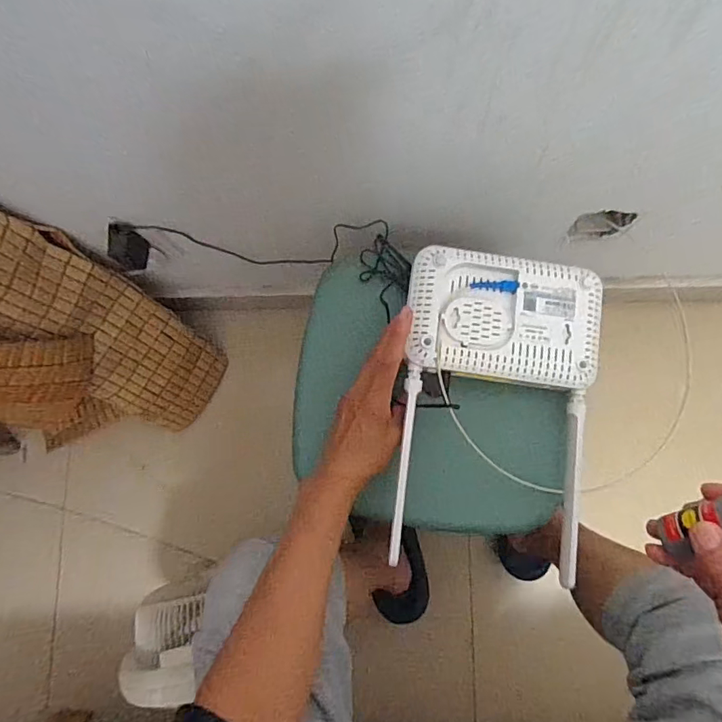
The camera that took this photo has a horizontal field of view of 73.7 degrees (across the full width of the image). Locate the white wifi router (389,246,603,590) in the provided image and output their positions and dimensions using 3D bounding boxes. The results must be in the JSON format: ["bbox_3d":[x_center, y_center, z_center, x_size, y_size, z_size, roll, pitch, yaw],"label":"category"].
[{"bbox_3d":[0.126,0.040,0.444,0.174,0.032,0.280,6,82,4],"label":"white wifi router"}]

